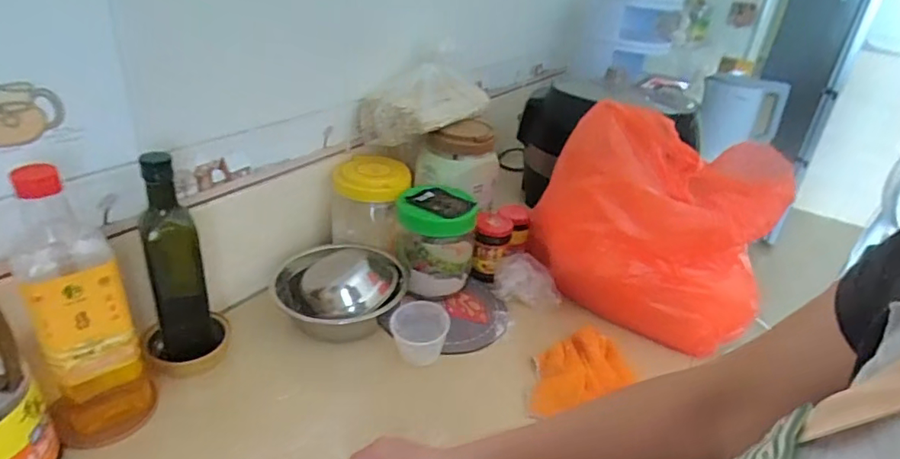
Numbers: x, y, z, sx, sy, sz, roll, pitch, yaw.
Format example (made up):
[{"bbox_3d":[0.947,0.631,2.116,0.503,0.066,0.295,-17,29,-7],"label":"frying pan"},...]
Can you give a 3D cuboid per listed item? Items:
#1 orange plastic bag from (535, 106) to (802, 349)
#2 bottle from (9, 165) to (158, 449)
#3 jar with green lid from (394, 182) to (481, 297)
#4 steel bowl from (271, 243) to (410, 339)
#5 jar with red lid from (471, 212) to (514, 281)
[{"bbox_3d":[0.295,-0.011,0.761,0.311,0.295,0.175,8,29,2],"label":"orange plastic bag"},{"bbox_3d":[-0.370,0.082,0.526,0.096,0.286,0.072,-18,37,-38],"label":"bottle"},{"bbox_3d":[-0.022,0.021,0.819,0.111,0.146,0.124,4,29,-4],"label":"jar with green lid"},{"bbox_3d":[-0.153,0.086,0.754,0.179,0.093,0.177,-3,30,-17],"label":"steel bowl"},{"bbox_3d":[0.069,0.027,0.872,0.059,0.093,0.070,10,29,6],"label":"jar with red lid"}]

